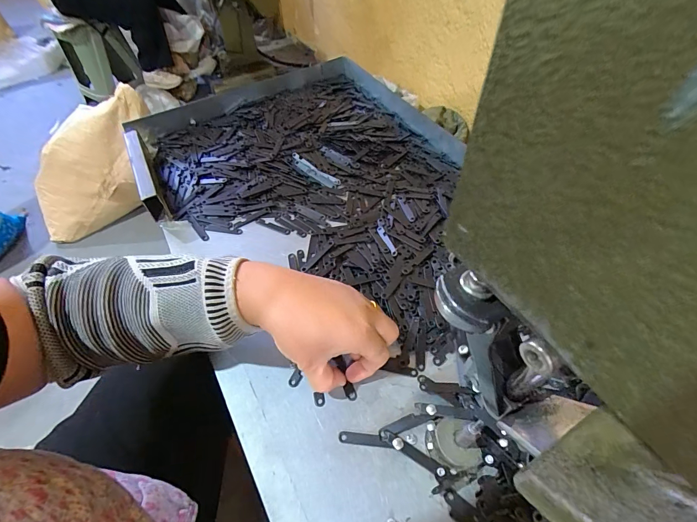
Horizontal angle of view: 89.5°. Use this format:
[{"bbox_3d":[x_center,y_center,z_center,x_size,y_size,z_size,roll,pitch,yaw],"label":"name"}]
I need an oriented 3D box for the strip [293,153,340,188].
[{"bbox_3d":[-0.051,-0.128,0.498,0.089,0.007,0.021,34,63,26],"label":"strip"}]

